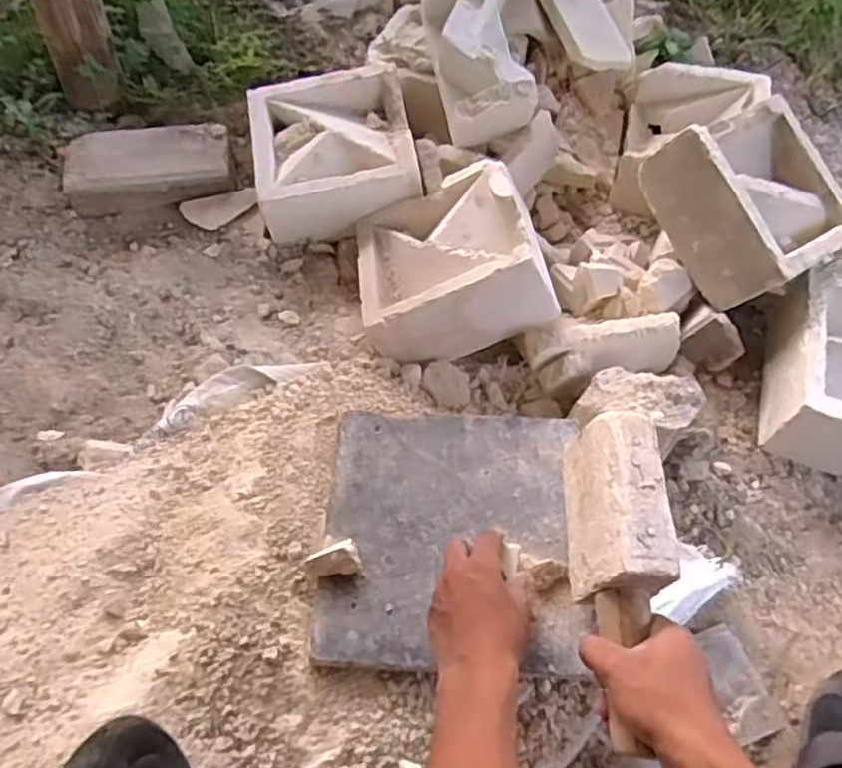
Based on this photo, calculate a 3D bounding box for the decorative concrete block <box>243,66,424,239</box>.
[{"bbox_3d":[-0.113,-0.299,0.921,0.202,0.088,0.223,-9,60,-8],"label":"decorative concrete block"}]

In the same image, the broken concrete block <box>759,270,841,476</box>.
[{"bbox_3d":[0.465,-0.026,0.798,0.115,0.092,0.222,15,59,7],"label":"broken concrete block"}]

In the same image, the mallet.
[{"bbox_3d":[0.158,0.146,0.553,0.060,0.085,0.244,3,59,-1],"label":"mallet"}]

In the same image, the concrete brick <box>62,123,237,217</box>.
[{"bbox_3d":[-0.363,-0.286,0.955,0.212,0.065,0.105,-8,60,-7],"label":"concrete brick"}]

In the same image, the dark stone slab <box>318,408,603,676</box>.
[{"bbox_3d":[0.030,0.137,0.660,0.232,0.021,0.244,3,59,-1],"label":"dark stone slab"}]

